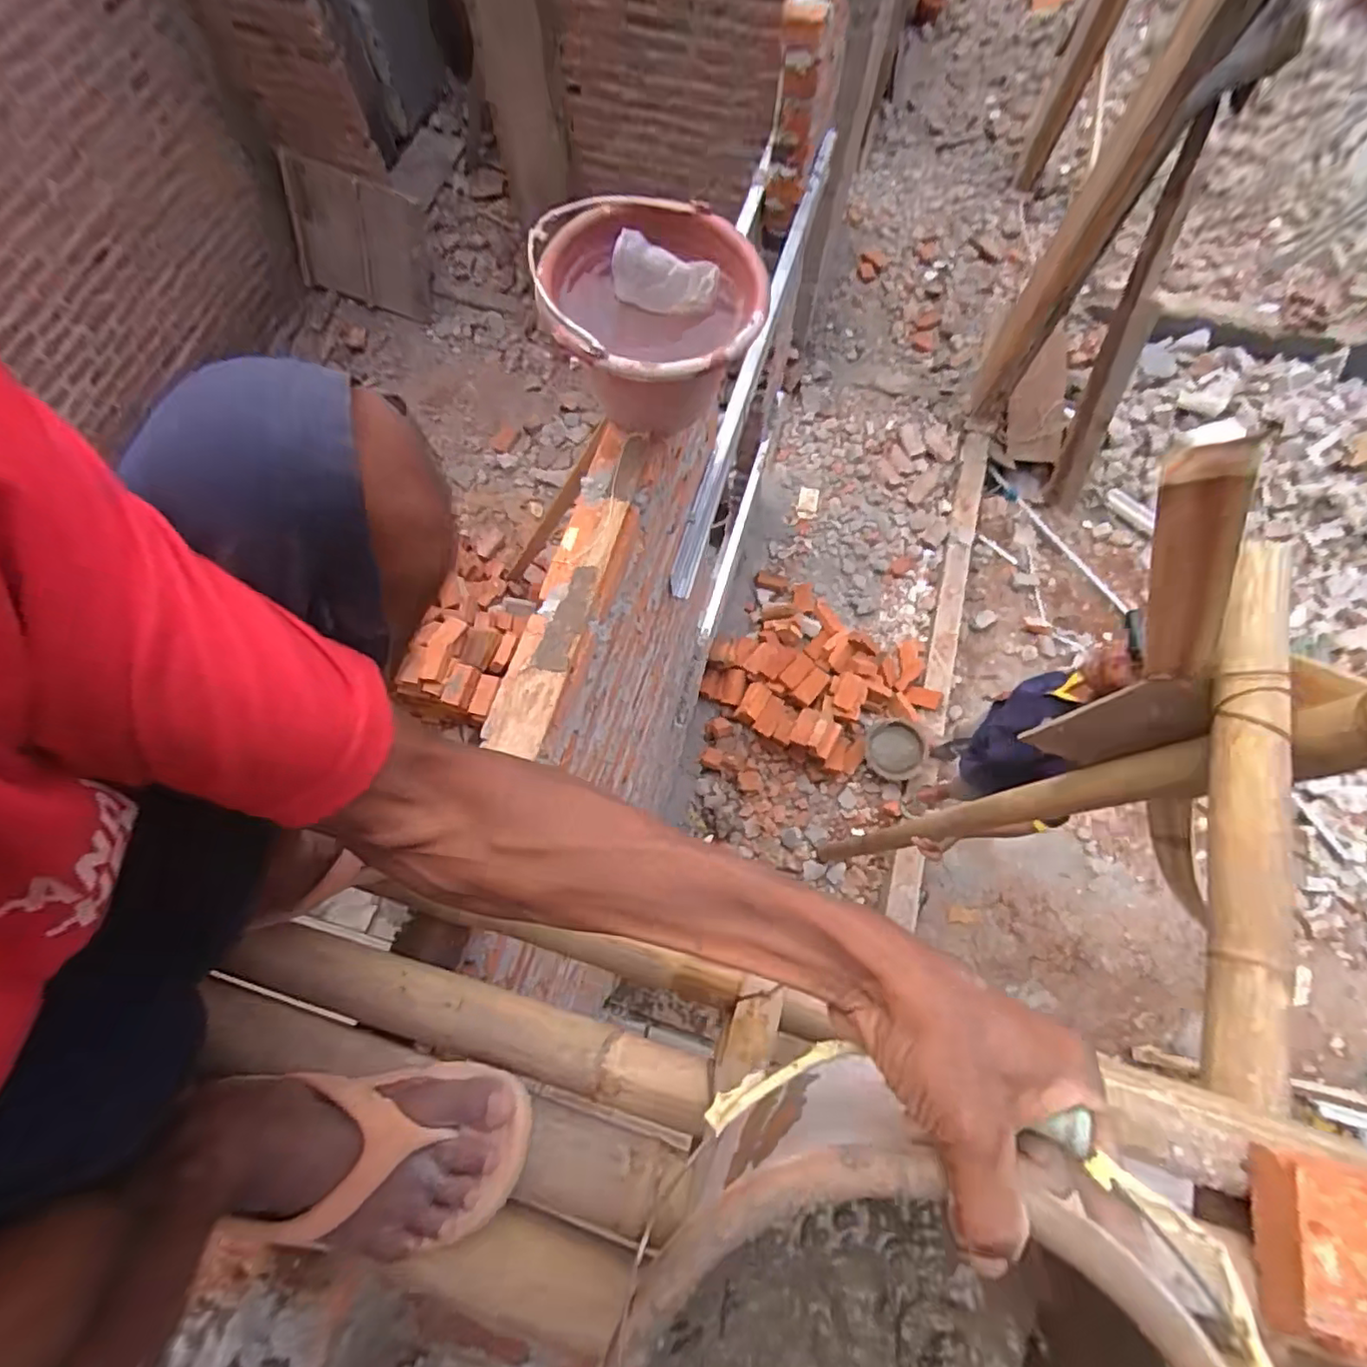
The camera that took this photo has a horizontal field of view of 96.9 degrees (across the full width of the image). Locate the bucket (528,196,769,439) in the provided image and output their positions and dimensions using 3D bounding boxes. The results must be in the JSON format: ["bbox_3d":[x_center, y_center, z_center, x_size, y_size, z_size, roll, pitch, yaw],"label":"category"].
[{"bbox_3d":[-0.036,-0.417,0.746,0.245,0.200,0.240,0,71,0],"label":"bucket"}]

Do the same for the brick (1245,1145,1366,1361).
[{"bbox_3d":[0.424,0.369,0.391,0.091,0.042,0.109,17,72,6],"label":"brick"}]

